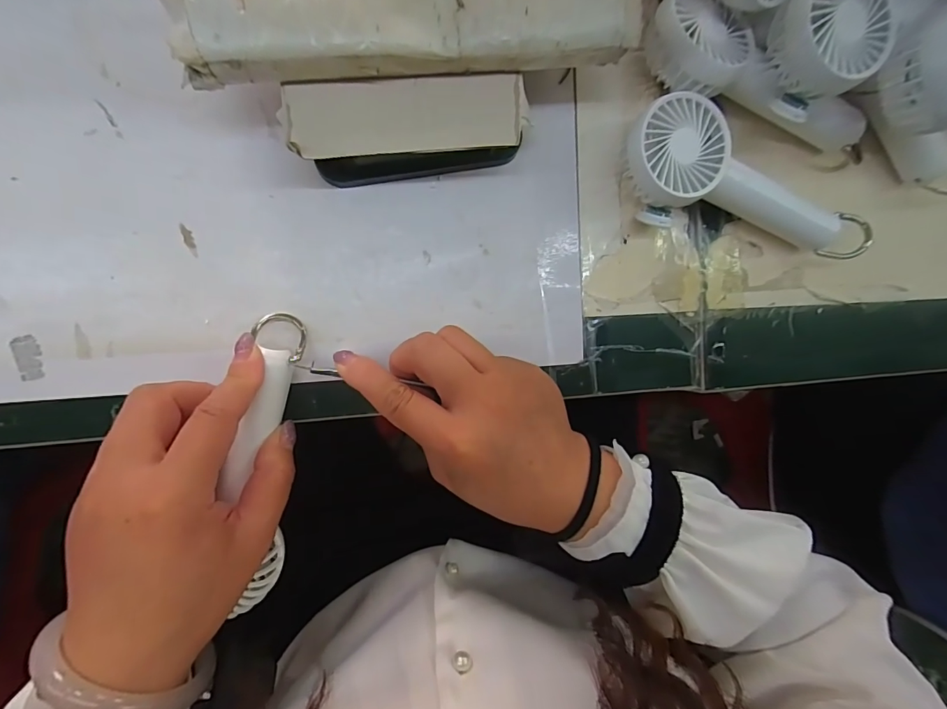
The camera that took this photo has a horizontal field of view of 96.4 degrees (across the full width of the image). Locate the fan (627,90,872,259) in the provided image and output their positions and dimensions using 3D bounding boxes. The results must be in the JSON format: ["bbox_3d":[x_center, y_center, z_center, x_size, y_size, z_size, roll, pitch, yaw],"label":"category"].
[{"bbox_3d":[0.163,-0.099,0.254,0.166,0.034,0.060,15,91,-9],"label":"fan"}]

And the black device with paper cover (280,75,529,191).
[{"bbox_3d":[-0.033,-0.118,0.228,0.118,0.036,0.045,-8,94,-7],"label":"black device with paper cover"}]

